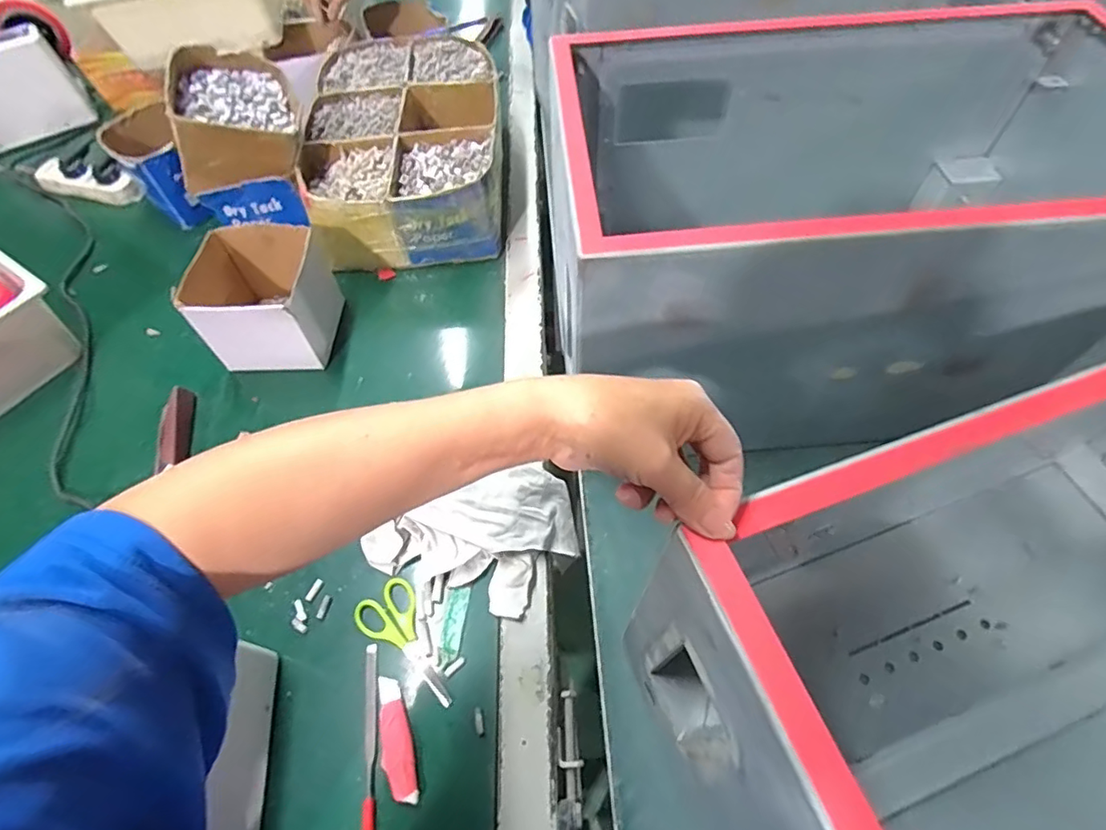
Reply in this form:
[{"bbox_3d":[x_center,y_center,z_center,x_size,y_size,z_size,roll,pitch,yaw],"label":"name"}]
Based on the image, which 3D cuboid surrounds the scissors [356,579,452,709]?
[{"bbox_3d":[-0.139,0.222,0.541,0.057,0.005,0.129,-34,64,-17],"label":"scissors"}]

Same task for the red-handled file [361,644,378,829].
[{"bbox_3d":[-0.160,0.296,0.488,0.011,0.010,0.182,-8,59,-3],"label":"red-handled file"}]

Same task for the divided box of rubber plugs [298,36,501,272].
[{"bbox_3d":[-0.218,-0.404,0.862,0.260,0.127,0.400,-5,59,-2],"label":"divided box of rubber plugs"}]

